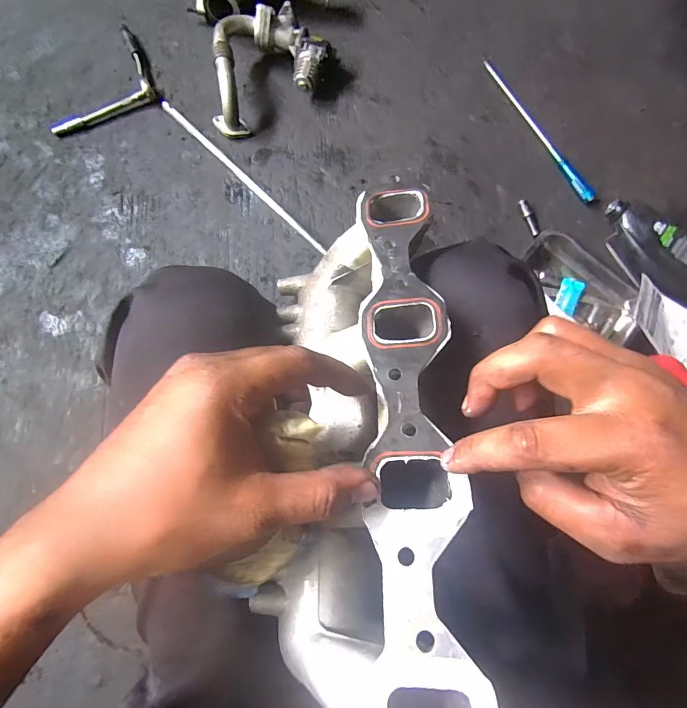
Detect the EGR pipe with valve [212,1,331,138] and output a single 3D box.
[{"bbox_3d":[-0.171,-0.599,0.828,0.280,0.094,0.181,-31,80,-7],"label":"EGR pipe with valve"}]

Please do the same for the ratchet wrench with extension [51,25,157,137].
[{"bbox_3d":[-0.532,-0.590,0.856,0.227,0.026,0.210,-22,79,-6],"label":"ratchet wrench with extension"}]

